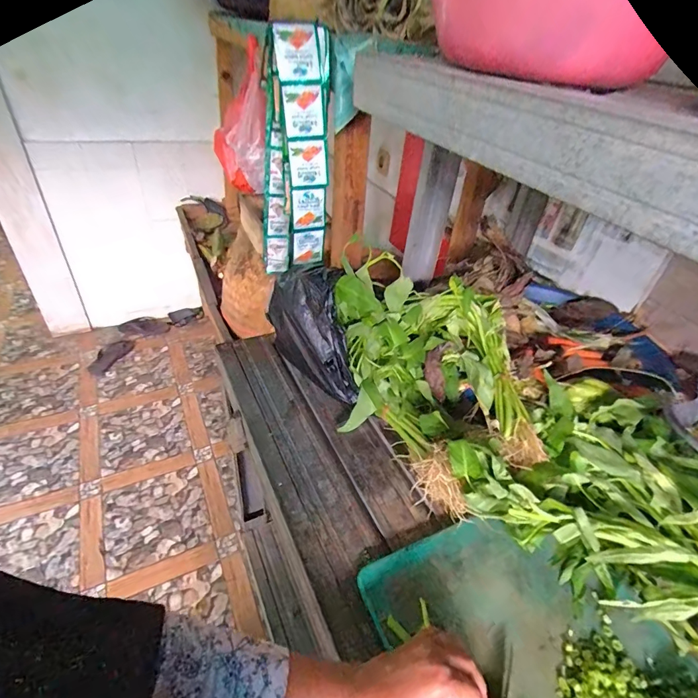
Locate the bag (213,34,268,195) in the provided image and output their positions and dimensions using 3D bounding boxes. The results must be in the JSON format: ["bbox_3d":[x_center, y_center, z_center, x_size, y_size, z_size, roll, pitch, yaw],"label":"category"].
[{"bbox_3d":[-0.304,-0.609,1.149,0.157,0.371,0.183,-4,40,-13],"label":"bag"}]

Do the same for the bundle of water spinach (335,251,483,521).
[{"bbox_3d":[0.073,0.051,0.587,0.143,0.135,0.356,-15,65,-14],"label":"bundle of water spinach"}]

